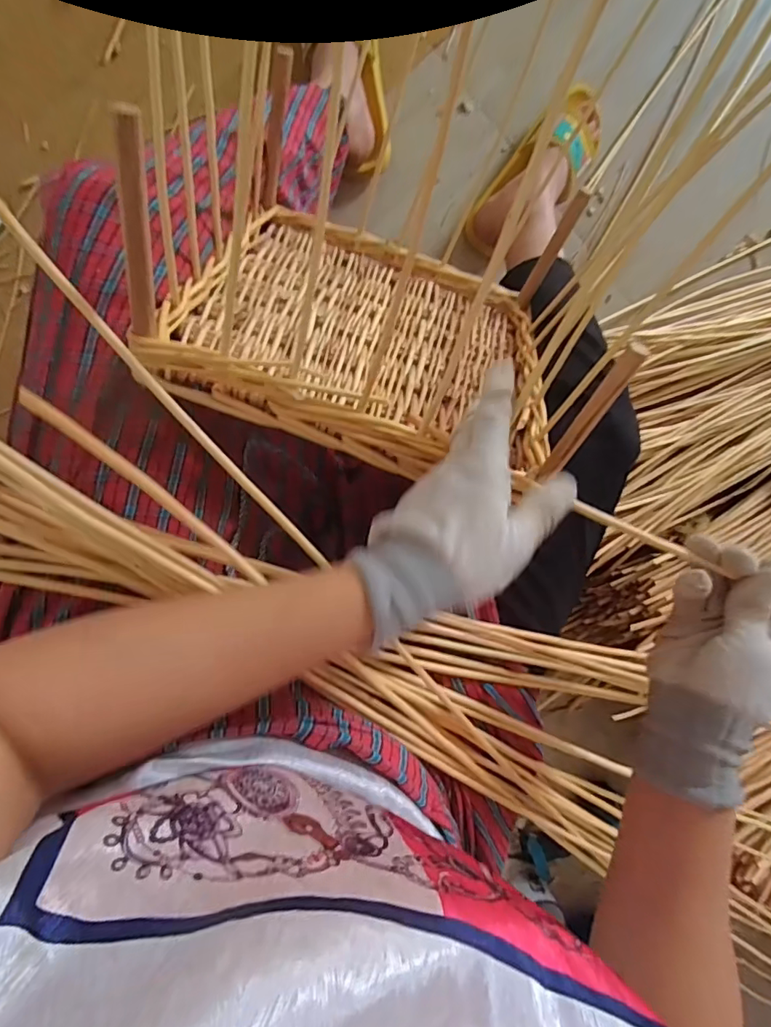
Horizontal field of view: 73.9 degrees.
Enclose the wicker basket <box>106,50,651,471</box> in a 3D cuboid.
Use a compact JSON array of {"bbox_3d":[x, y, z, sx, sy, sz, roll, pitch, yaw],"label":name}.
[{"bbox_3d":[0.009,-0.199,0.431,0.306,0.307,0.131,18,137,-9],"label":"wicker basket"}]

